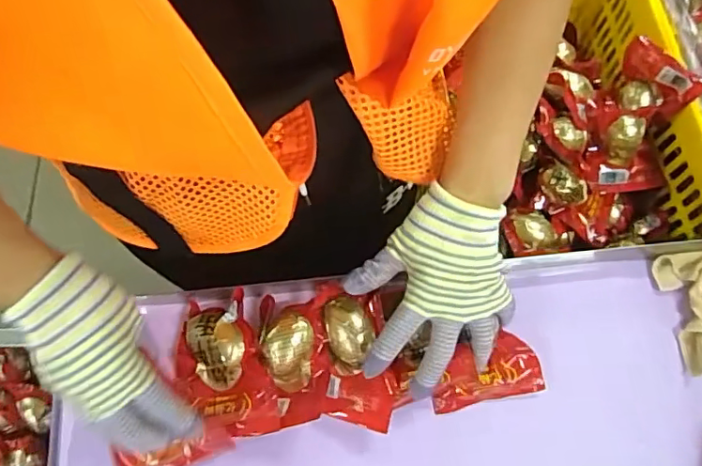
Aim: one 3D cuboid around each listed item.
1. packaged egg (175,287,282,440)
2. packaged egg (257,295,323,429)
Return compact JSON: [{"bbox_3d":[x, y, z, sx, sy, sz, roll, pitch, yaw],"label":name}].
[{"bbox_3d":[-0.109,0.110,0.446,0.071,0.033,0.119,-18,71,-7],"label":"packaged egg"},{"bbox_3d":[-0.048,0.104,0.452,0.051,0.036,0.104,-11,70,-5],"label":"packaged egg"}]

